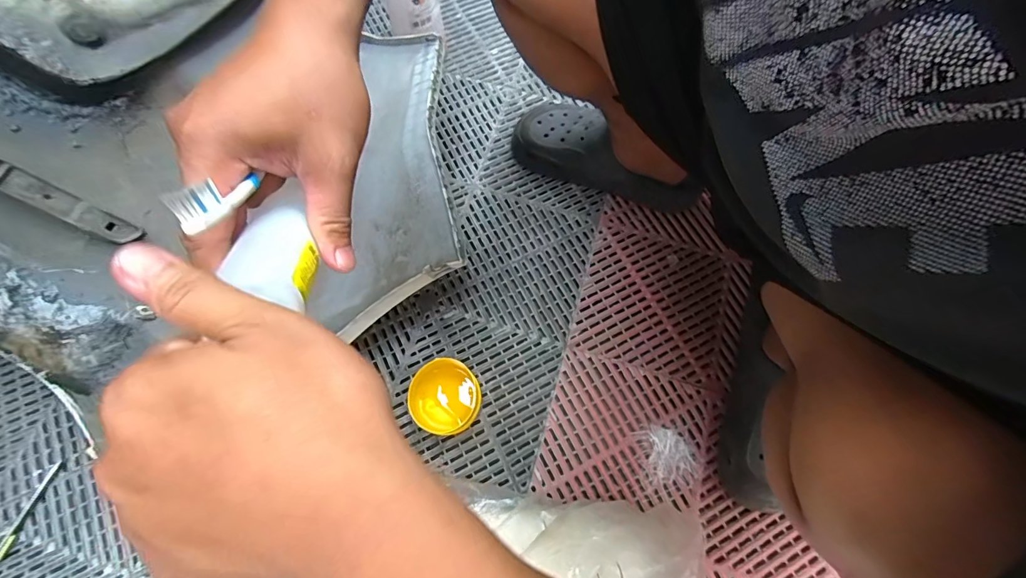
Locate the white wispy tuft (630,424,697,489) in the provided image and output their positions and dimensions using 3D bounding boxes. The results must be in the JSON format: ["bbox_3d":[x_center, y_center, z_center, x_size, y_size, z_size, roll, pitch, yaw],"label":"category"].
[{"bbox_3d":[0.189,0.202,0.530,0.066,0.018,0.071,-8,71,-3],"label":"white wispy tuft"}]

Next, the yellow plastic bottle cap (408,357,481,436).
[{"bbox_3d":[-0.085,0.135,0.540,0.087,0.033,0.084,-37,75,-12],"label":"yellow plastic bottle cap"}]

